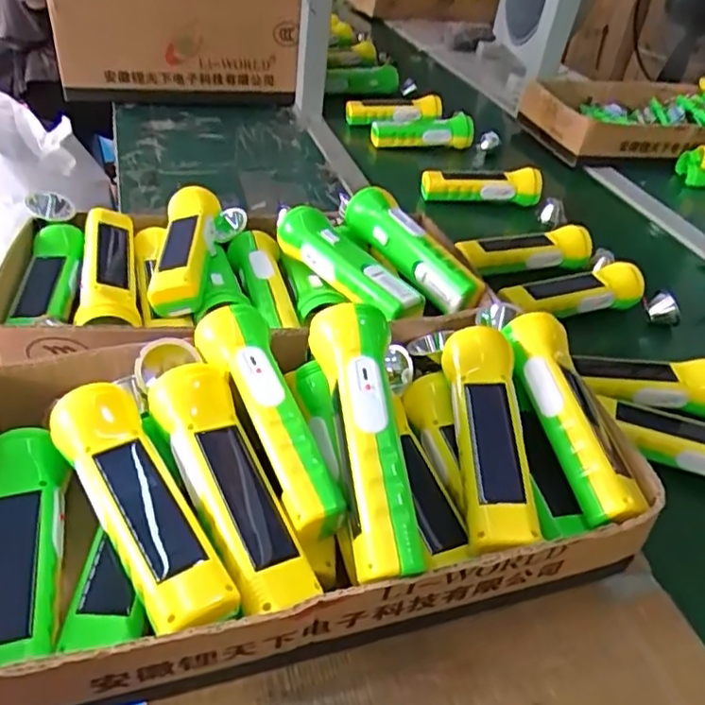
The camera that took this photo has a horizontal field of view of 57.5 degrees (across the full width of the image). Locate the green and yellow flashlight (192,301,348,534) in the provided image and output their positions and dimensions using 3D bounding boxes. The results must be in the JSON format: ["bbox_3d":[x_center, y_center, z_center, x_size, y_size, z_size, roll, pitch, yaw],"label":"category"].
[{"bbox_3d":[-0.053,0.042,0.419,0.050,0.046,0.168,-17,58,-24],"label":"green and yellow flashlight"}]

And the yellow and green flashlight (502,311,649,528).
[{"bbox_3d":[0.156,0.045,0.459,0.058,0.043,0.168,28,37,-43],"label":"yellow and green flashlight"}]

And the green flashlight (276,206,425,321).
[{"bbox_3d":[-0.008,-0.084,0.602,0.043,0.040,0.190,-22,47,-35],"label":"green flashlight"}]

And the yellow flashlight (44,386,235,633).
[{"bbox_3d":[-0.120,0.087,0.362,0.046,0.046,0.165,-20,46,-33],"label":"yellow flashlight"}]

